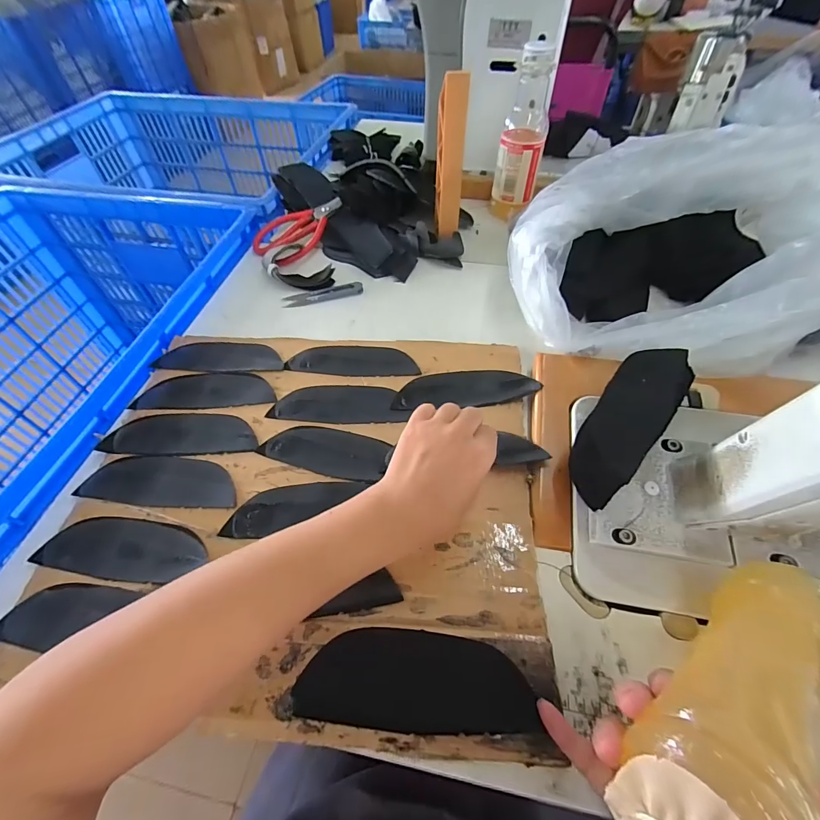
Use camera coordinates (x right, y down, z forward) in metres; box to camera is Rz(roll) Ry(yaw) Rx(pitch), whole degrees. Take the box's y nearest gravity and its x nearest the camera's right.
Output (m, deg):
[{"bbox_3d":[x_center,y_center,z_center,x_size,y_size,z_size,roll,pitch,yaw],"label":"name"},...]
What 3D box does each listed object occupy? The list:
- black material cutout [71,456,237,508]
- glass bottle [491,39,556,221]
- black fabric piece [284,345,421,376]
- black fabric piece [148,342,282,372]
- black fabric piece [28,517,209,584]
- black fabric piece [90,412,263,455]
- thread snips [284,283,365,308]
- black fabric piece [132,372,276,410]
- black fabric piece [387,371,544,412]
[{"bbox_3d":[-0.221,0.063,0.352,0.138,0.004,0.044,3,53,3],"label":"black material cutout"},{"bbox_3d":[0.159,-0.382,0.566,0.064,0.195,0.055,12,54,10],"label":"glass bottle"},{"bbox_3d":[-0.061,-0.056,0.442,0.140,0.005,0.048,3,48,4],"label":"black fabric piece"},{"bbox_3d":[-0.210,-0.060,0.448,0.142,0.004,0.058,4,43,6],"label":"black fabric piece"},{"bbox_3d":[-0.229,0.111,0.317,0.130,0.006,0.044,5,53,5],"label":"black fabric piece"},{"bbox_3d":[-0.220,0.022,0.383,0.143,0.005,0.045,-2,53,-1],"label":"black fabric piece"},{"bbox_3d":[-0.112,-0.151,0.517,0.101,0.010,0.024,-9,53,-6],"label":"thread snips"},{"bbox_3d":[-0.214,-0.022,0.415,0.143,0.004,0.050,-3,53,-1],"label":"black fabric piece"},{"bbox_3d":[0.055,-0.022,0.404,0.140,0.010,0.053,-3,43,4],"label":"black fabric piece"}]

